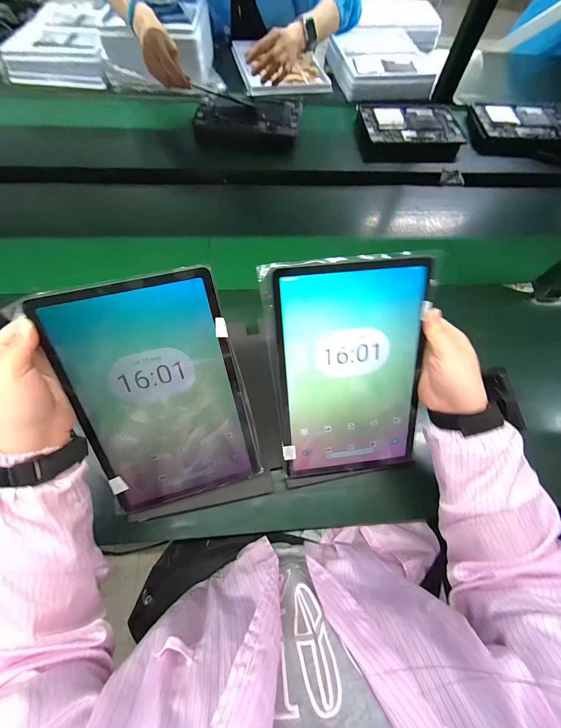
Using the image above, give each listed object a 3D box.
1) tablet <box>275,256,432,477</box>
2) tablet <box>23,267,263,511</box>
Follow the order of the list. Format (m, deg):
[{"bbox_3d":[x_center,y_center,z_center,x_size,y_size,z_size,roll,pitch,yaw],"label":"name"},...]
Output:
[{"bbox_3d":[0.081,0.020,0.327,0.161,0.007,0.255,-5,110,-4],"label":"tablet"},{"bbox_3d":[-0.125,0.042,0.309,0.161,0.013,0.253,-15,112,-9],"label":"tablet"}]

